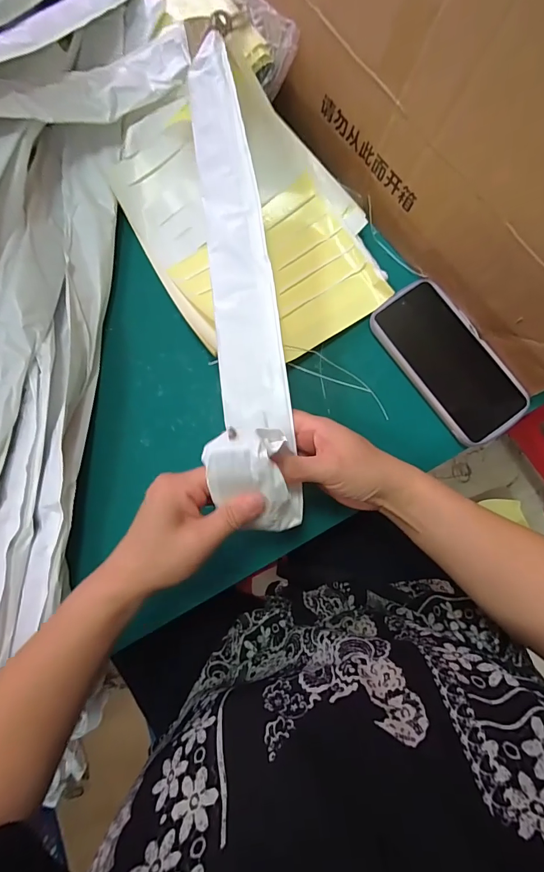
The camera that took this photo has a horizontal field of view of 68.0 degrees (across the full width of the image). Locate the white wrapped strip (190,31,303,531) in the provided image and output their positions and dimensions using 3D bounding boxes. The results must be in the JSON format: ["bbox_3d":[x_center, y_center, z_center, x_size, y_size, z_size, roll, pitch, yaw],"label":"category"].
[{"bbox_3d":[-0.032,-0.135,0.336,0.068,0.085,0.406,-7,77,0],"label":"white wrapped strip"}]

